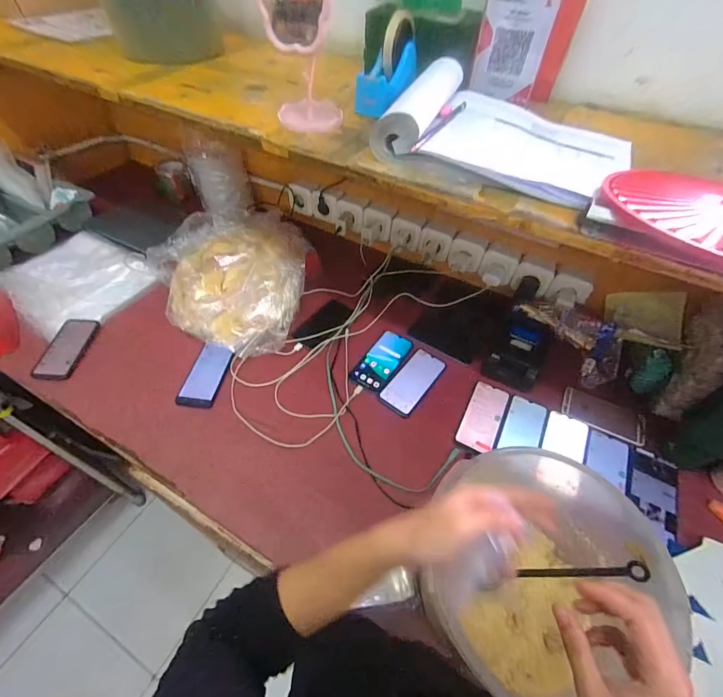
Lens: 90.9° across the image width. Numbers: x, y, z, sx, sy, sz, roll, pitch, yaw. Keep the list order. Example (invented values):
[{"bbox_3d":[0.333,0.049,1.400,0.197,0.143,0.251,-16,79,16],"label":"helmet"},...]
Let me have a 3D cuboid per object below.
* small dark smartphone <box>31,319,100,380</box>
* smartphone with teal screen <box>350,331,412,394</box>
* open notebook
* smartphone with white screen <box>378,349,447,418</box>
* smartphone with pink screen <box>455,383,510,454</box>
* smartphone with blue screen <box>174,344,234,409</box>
[{"bbox_3d":[-0.649,-0.001,0.782,0.076,0.013,0.163,0,51,-3],"label":"small dark smartphone"},{"bbox_3d":[0.046,0.025,0.798,0.078,0.004,0.169,27,55,18],"label":"smartphone with teal screen"},{"bbox_3d":[0.203,-0.296,0.482,0.303,0.067,0.224,24,54,16],"label":"open notebook"},{"bbox_3d":[0.111,0.068,0.766,0.078,0.004,0.173,31,56,21],"label":"smartphone with white screen"},{"bbox_3d":[0.248,0.135,0.717,0.074,0.008,0.164,25,54,16],"label":"smartphone with pink screen"},{"bbox_3d":[-0.324,0.056,0.744,0.076,0.008,0.142,13,63,4],"label":"smartphone with blue screen"}]

